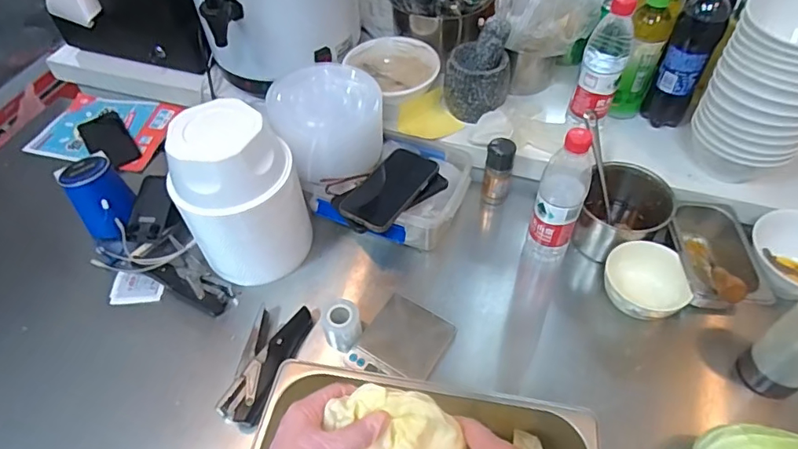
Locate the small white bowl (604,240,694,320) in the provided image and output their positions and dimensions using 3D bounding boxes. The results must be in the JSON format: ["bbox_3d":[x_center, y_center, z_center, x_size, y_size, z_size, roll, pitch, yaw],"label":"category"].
[{"bbox_3d":[0.336,0.077,0.703,0.105,0.055,0.095,17,53,16],"label":"small white bowl"}]

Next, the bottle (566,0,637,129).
[{"bbox_3d":[0.311,-0.237,0.792,0.064,0.204,0.063,15,53,14],"label":"bottle"}]

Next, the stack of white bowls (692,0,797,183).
[{"bbox_3d":[0.515,-0.174,0.730,0.140,0.247,0.131,32,58,25],"label":"stack of white bowls"}]

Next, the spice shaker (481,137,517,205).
[{"bbox_3d":[0.161,-0.084,0.836,0.044,0.112,0.038,9,51,10],"label":"spice shaker"}]

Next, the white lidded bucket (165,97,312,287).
[{"bbox_3d":[-0.223,-0.035,0.725,0.149,0.235,0.127,-35,57,-24],"label":"white lidded bucket"}]

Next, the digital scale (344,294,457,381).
[{"bbox_3d":[0.005,0.156,0.681,0.105,0.025,0.114,25,56,21],"label":"digital scale"}]

